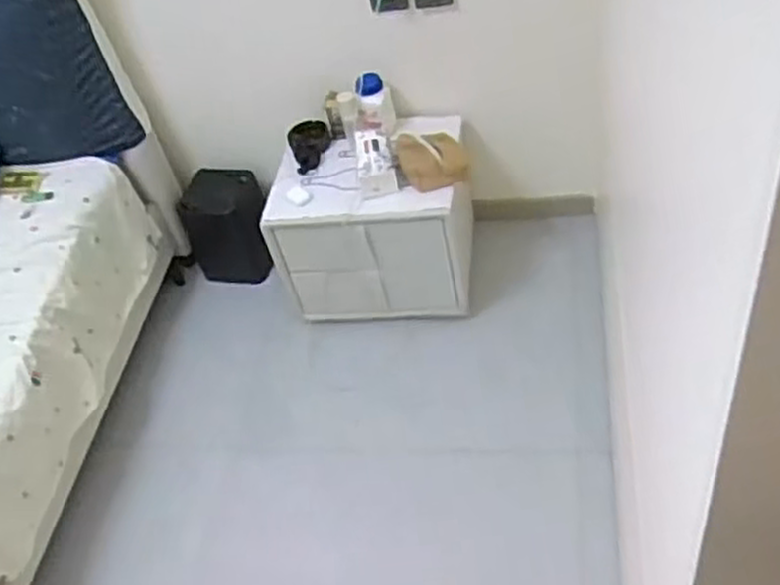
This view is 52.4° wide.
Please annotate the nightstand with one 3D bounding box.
[{"bbox_3d":[-0.028,-0.153,1.980,0.471,0.384,0.340,-7,47,10],"label":"nightstand"}]

